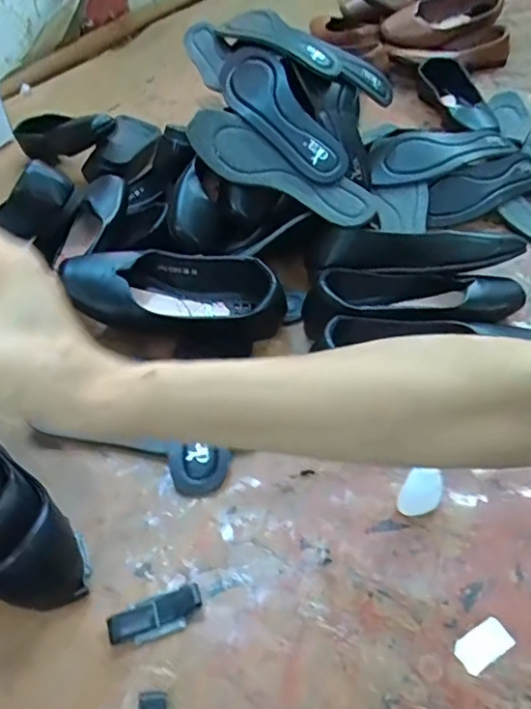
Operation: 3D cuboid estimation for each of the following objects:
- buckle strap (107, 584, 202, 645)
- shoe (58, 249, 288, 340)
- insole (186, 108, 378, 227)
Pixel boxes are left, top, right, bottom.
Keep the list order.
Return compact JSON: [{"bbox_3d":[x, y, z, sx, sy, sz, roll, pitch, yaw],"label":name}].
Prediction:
[{"bbox_3d":[-0.079,0.190,0.405,0.066,0.010,0.028,-15,48,-13],"label":"buckle strap"},{"bbox_3d":[-0.092,-0.063,0.584,0.218,0.067,0.070,1,46,3],"label":"shoe"},{"bbox_3d":[0.014,-0.203,0.616,0.225,0.021,0.068,35,81,14],"label":"insole"}]

